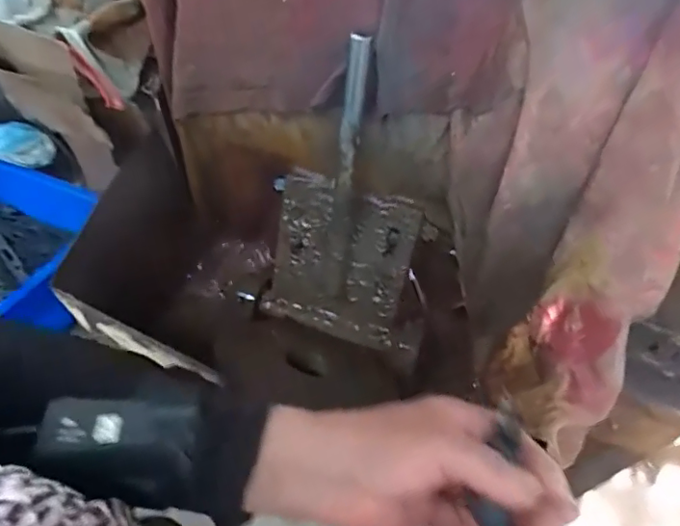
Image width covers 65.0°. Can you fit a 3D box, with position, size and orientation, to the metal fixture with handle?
[{"bbox_3d":[0.018,-0.051,0.546,0.169,0.328,0.052,17,36,7],"label":"metal fixture with handle"}]

